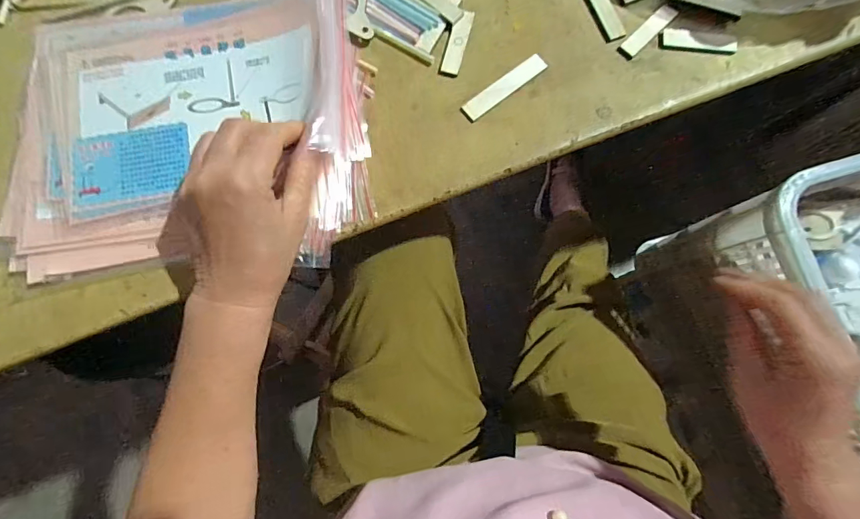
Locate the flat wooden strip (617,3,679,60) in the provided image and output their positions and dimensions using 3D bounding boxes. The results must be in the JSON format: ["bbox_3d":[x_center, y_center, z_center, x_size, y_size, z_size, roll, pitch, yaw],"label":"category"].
[{"bbox_3d":[0.182,-0.190,0.361,0.057,0.006,0.015,-43,83,-8],"label":"flat wooden strip"}]

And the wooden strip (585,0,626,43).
[{"bbox_3d":[0.145,-0.210,0.363,0.018,0.004,0.057,-23,81,-5],"label":"wooden strip"}]

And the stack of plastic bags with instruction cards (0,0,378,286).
[{"bbox_3d":[-0.185,-0.109,0.331,0.270,0.034,0.229,-4,80,-1],"label":"stack of plastic bags with instruction cards"}]

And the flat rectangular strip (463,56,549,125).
[{"bbox_3d":[0.061,-0.141,0.354,0.079,0.004,0.016,-37,82,-7],"label":"flat rectangular strip"}]

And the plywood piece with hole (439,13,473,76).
[{"bbox_3d":[0.023,-0.180,0.361,0.016,0.004,0.057,15,80,2],"label":"plywood piece with hole"}]

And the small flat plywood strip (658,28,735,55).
[{"bbox_3d":[0.220,-0.180,0.355,0.057,0.007,0.018,13,80,2],"label":"small flat plywood strip"}]

